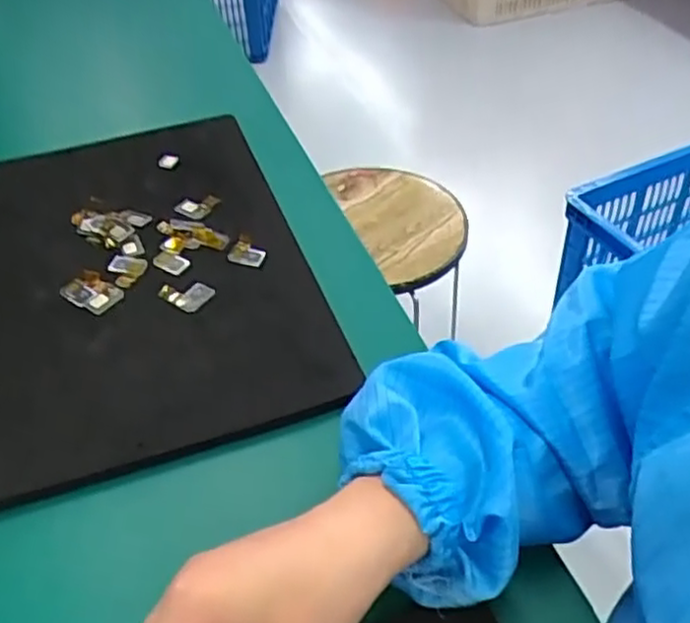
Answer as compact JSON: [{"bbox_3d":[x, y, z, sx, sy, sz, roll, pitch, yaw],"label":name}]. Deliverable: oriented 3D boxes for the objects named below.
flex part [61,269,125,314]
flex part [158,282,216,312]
[{"bbox_3d":[-0.178,-0.014,0.506,0.041,0.004,0.029,29,51,27],"label":"flex part"},{"bbox_3d":[-0.113,-0.012,0.508,0.039,0.004,0.024,17,58,23],"label":"flex part"}]

